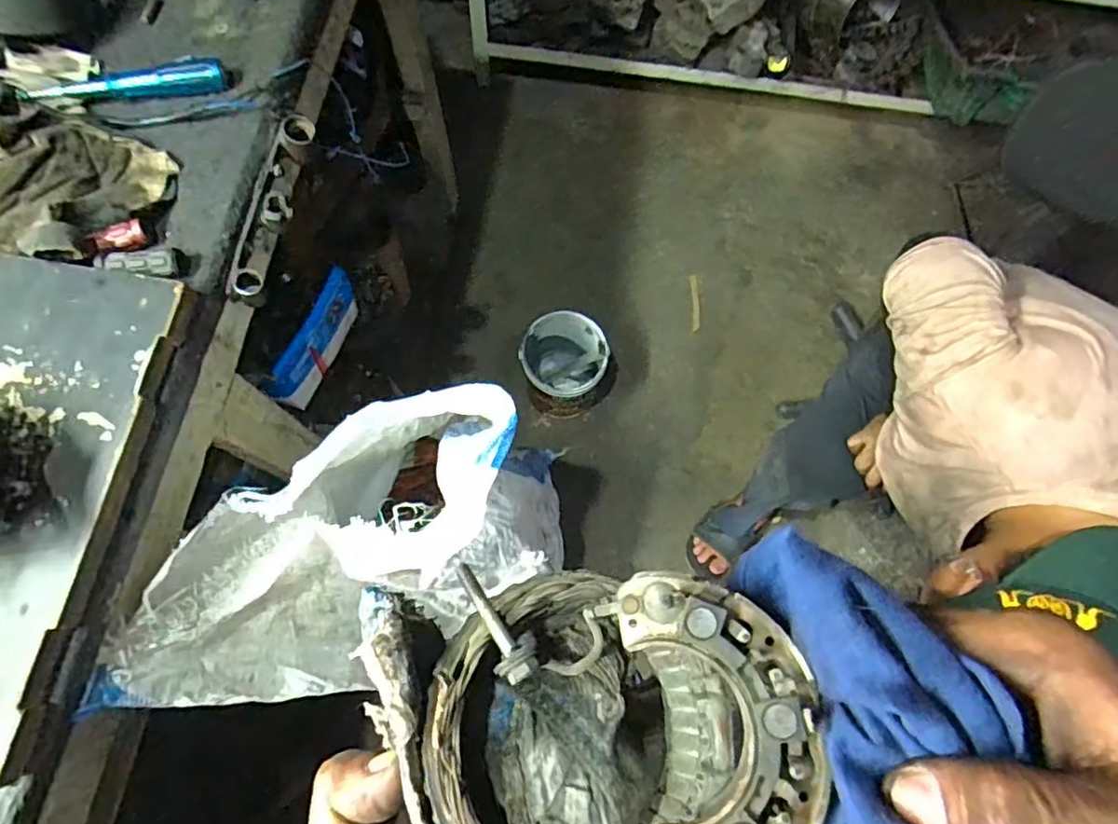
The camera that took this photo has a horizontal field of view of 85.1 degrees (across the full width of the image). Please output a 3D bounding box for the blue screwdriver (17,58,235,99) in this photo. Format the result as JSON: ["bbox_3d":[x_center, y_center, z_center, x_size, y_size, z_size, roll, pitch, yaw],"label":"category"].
[{"bbox_3d":[-0.409,-0.316,0.585,0.175,0.024,0.032,-9,73,-4],"label":"blue screwdriver"}]

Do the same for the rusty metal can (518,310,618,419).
[{"bbox_3d":[0.021,-0.095,1.332,0.192,0.197,0.181,0,72,-1],"label":"rusty metal can"}]

